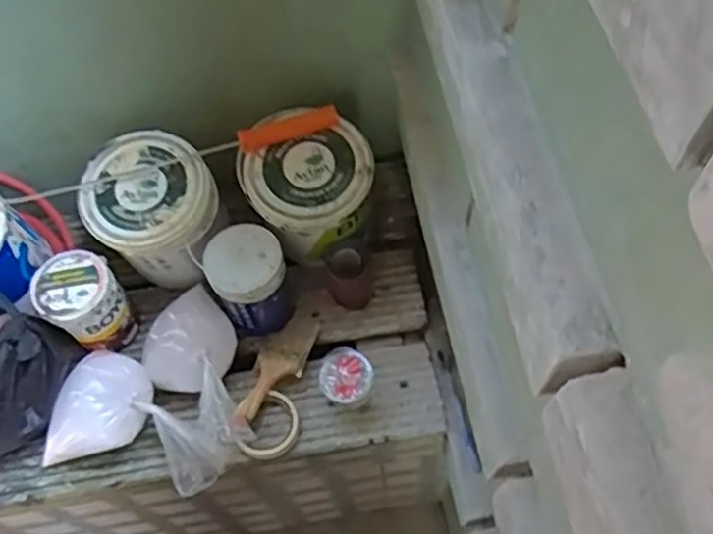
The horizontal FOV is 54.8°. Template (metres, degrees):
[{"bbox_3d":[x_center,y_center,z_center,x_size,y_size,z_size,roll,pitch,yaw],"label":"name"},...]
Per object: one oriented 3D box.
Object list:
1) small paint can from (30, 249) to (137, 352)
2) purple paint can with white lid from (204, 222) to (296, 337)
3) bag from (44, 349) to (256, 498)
[{"bbox_3d":[-0.397,0.058,1.023,0.105,0.153,0.097,-1,60,2],"label":"small paint can"},{"bbox_3d":[-0.155,0.025,1.021,0.103,0.189,0.101,-1,60,2],"label":"purple paint can with white lid"},{"bbox_3d":[-0.285,0.212,0.960,0.275,0.102,0.157,11,61,9],"label":"bag"}]

